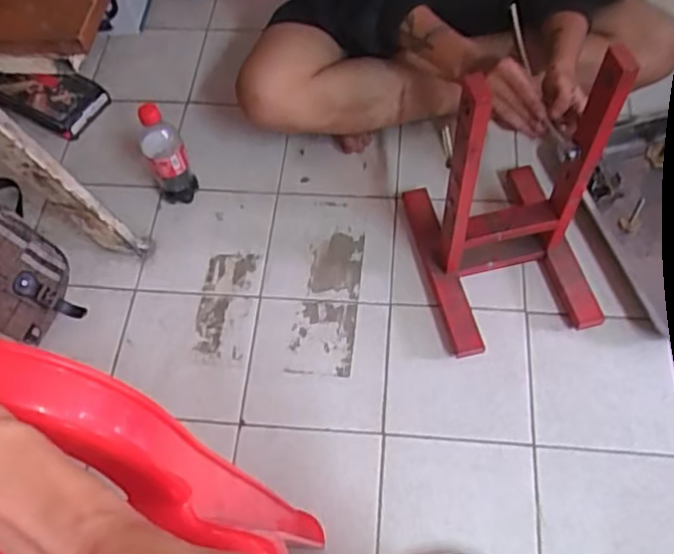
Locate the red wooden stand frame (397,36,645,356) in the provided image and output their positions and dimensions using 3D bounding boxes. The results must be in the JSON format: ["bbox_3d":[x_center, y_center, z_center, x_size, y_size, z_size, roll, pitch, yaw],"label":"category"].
[{"bbox_3d":[0.245,-0.127,0.877,0.229,0.388,0.299,-13,60,-5],"label":"red wooden stand frame"}]

